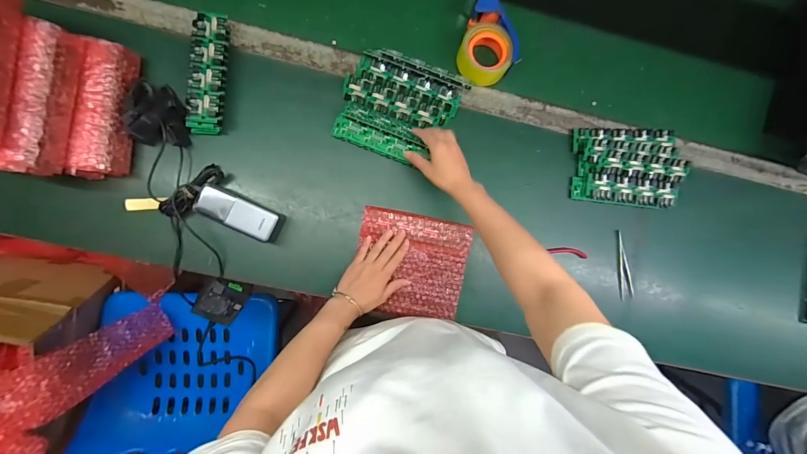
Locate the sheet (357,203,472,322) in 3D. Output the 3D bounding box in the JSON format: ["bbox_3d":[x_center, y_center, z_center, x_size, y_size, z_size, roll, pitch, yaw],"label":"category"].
[{"bbox_3d":[0.016,0.070,0.623,0.196,0.019,0.180,10,87,-5],"label":"sheet"}]

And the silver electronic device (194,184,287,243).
[{"bbox_3d":[-0.273,-0.023,0.580,0.137,0.050,0.055,26,85,-4],"label":"silver electronic device"}]

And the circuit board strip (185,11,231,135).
[{"bbox_3d":[-0.327,-0.253,0.582,0.050,0.048,0.188,5,87,-6],"label":"circuit board strip"}]

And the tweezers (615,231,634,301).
[{"bbox_3d":[0.418,0.073,0.661,0.021,0.015,0.130,-11,90,-6],"label":"tweezers"}]

